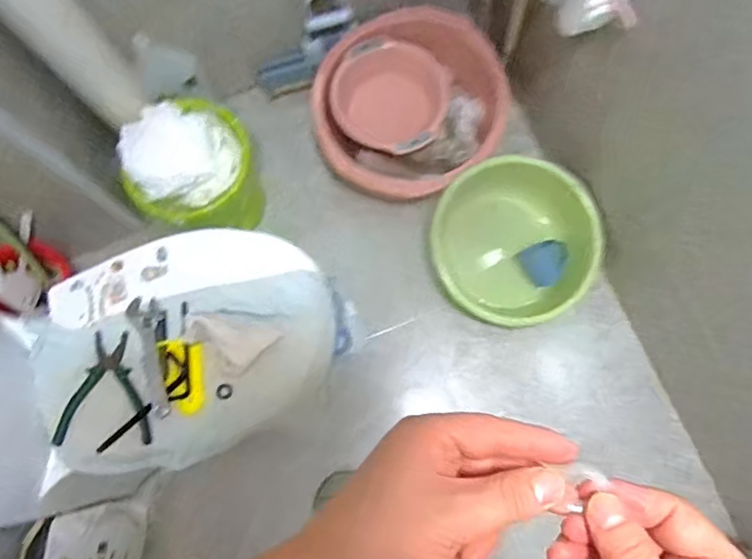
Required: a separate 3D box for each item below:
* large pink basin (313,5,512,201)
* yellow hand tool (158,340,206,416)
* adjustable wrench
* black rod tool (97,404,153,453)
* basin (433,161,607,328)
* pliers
[{"bbox_3d":[0.082,-0.412,1.335,0.418,0.133,0.432,0,77,2],"label":"large pink basin"},{"bbox_3d":[-0.297,0.151,0.885,0.067,0.018,0.113,-9,77,-1],"label":"yellow hand tool"},{"bbox_3d":[-0.343,0.116,0.896,0.056,0.016,0.192,-21,77,-3],"label":"adjustable wrench"},{"bbox_3d":[-0.377,0.223,0.859,0.098,0.013,0.011,-42,79,-8],"label":"black rod tool"},{"bbox_3d":[0.305,-0.075,1.260,0.353,0.137,0.334,0,77,2],"label":"basin"},{"bbox_3d":[-0.415,0.168,0.890,0.146,0.021,0.165,-2,77,1],"label":"pliers"}]

